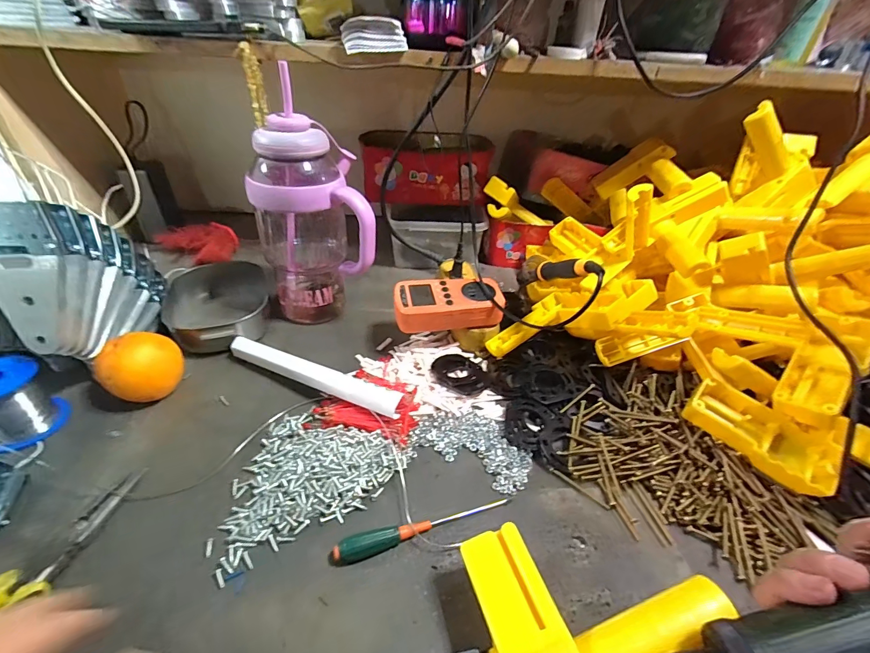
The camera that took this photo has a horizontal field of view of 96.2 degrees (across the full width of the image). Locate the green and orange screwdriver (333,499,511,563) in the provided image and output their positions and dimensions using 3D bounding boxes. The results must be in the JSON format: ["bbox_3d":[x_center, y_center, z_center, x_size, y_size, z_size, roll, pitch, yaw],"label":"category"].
[{"bbox_3d":[-0.007,0.161,0.317,0.145,0.017,0.014,-11,41,-15],"label":"green and orange screwdriver"}]

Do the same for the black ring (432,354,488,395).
[{"bbox_3d":[0.028,0.054,0.442,0.062,0.012,0.047,28,46,29],"label":"black ring"}]

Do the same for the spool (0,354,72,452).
[{"bbox_3d":[-0.400,0.068,0.366,0.076,0.064,0.061,23,44,24],"label":"spool"}]

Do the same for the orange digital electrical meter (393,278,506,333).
[{"bbox_3d":[0.016,-0.028,0.474,0.127,0.031,0.065,-5,39,-10],"label":"orange digital electrical meter"}]

